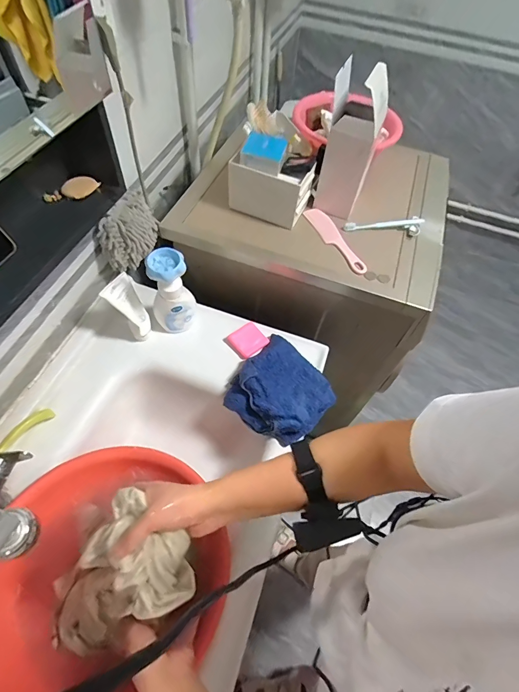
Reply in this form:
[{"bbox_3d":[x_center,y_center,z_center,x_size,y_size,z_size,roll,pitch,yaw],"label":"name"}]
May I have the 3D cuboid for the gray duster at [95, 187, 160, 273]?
[{"bbox_3d":[-0.265,-0.237,0.740,0.062,0.112,0.133,28,60,13],"label":"gray duster"}]

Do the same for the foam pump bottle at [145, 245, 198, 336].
[{"bbox_3d":[-0.174,-0.105,0.718,0.081,0.181,0.069,-11,59,-11],"label":"foam pump bottle"}]

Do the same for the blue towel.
[{"bbox_3d":[0.042,0.085,0.705,0.182,0.043,0.179,39,63,19],"label":"blue towel"}]

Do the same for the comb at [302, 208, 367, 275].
[{"bbox_3d":[0.170,-0.238,0.800,0.043,0.016,0.211,-23,62,-18],"label":"comb"}]

